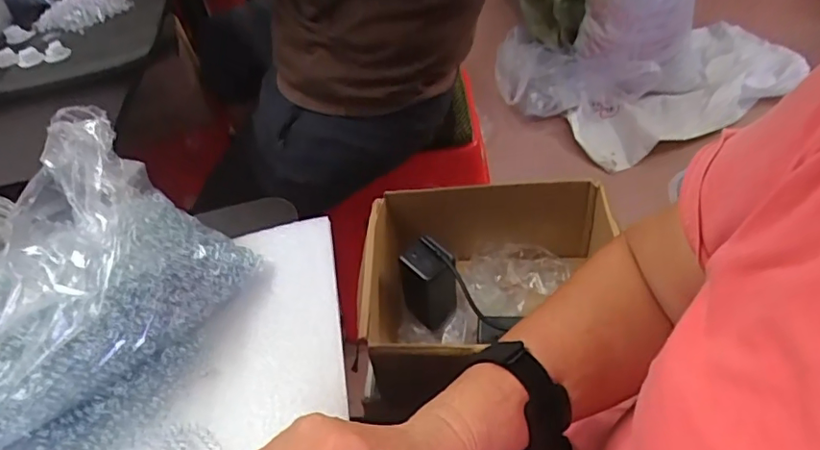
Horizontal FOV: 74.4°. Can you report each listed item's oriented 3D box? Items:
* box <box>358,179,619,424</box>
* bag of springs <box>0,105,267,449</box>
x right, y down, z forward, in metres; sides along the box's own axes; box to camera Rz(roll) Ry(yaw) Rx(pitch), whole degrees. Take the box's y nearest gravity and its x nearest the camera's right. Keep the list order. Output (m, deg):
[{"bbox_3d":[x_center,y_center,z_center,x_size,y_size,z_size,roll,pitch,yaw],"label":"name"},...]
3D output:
[{"bbox_3d":[0.094,0.084,0.635,0.271,0.141,0.231,-3,46,7],"label":"box"},{"bbox_3d":[-0.243,0.037,0.335,0.153,0.113,0.237,31,57,31],"label":"bag of springs"}]

